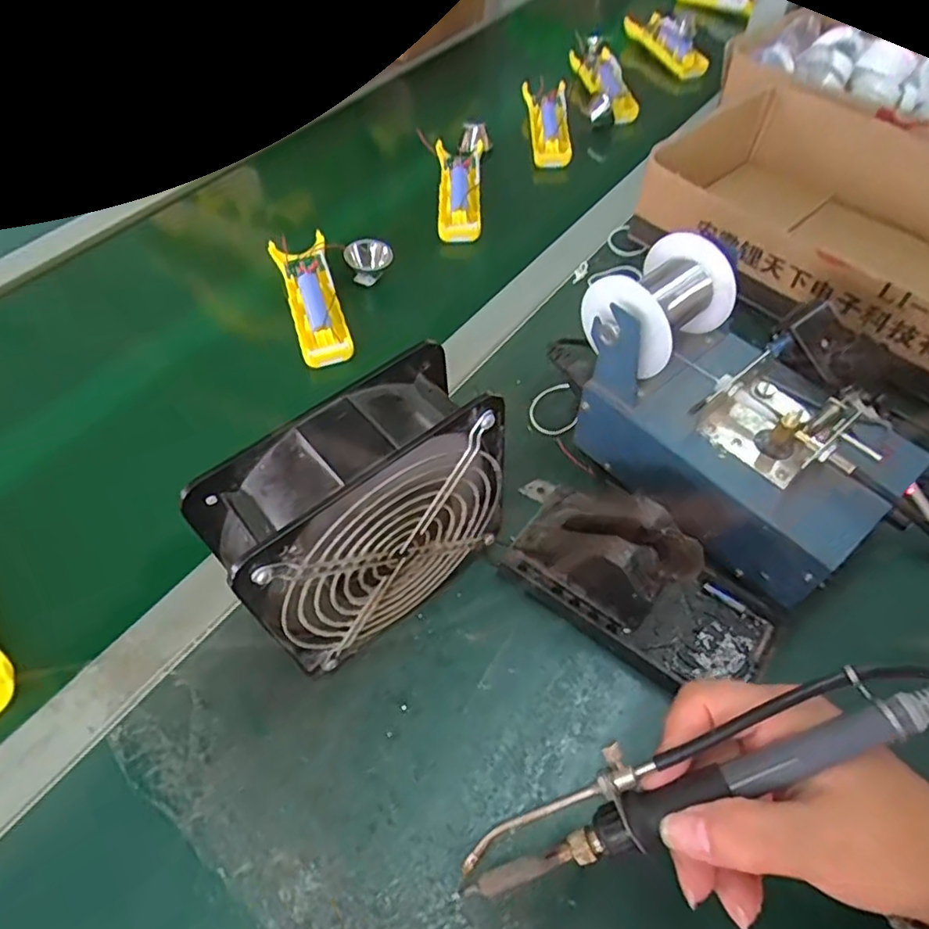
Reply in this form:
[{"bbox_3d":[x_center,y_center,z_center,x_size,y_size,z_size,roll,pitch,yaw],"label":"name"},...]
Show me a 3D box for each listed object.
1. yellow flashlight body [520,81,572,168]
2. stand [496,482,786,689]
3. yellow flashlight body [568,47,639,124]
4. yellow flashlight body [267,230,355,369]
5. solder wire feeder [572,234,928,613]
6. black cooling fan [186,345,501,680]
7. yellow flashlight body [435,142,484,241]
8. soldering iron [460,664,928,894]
[{"bbox_3d":[0.101,-0.408,0.719,0.050,0.029,0.154,-2,54,0],"label":"yellow flashlight body"},{"bbox_3d":[0.098,0.058,0.358,0.176,0.071,0.081,32,61,22],"label":"stand"},{"bbox_3d":[0.180,-0.493,0.785,0.055,0.027,0.152,-7,54,-3],"label":"yellow flashlight body"},{"bbox_3d":[-0.135,-0.153,0.541,0.047,0.026,0.156,-17,55,-10],"label":"yellow flashlight body"},{"bbox_3d":[0.167,-0.032,0.376,0.123,0.126,0.200,-37,61,-22],"label":"solder wire feeder"},{"bbox_3d":[-0.049,0.033,0.331,0.144,0.151,0.056,-36,60,-21],"label":"black cooling fan"},{"bbox_3d":[-0.006,-0.294,0.643,0.049,0.025,0.157,0,54,2],"label":"yellow flashlight body"},{"bbox_3d":[0.085,0.113,0.222,0.201,0.016,0.029,-30,55,12],"label":"soldering iron"}]

